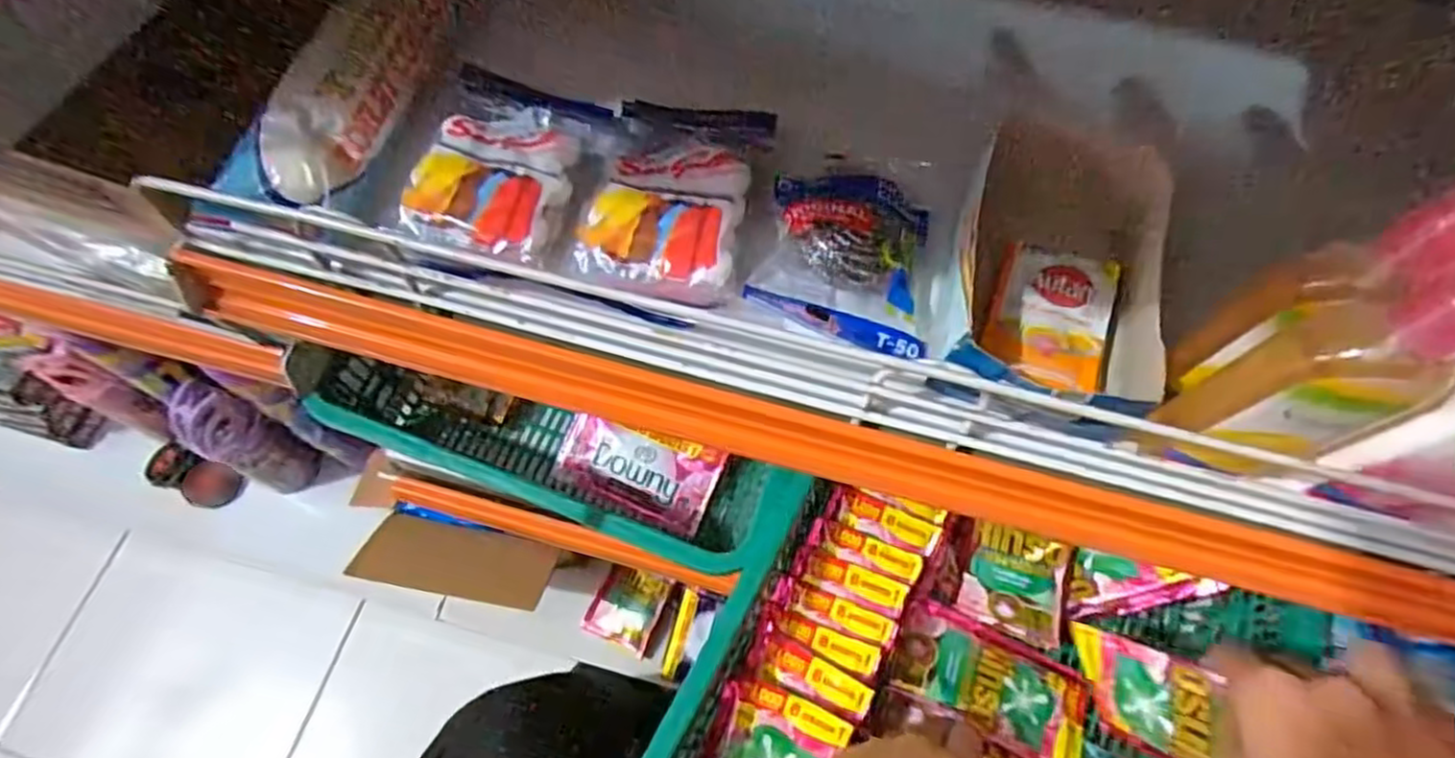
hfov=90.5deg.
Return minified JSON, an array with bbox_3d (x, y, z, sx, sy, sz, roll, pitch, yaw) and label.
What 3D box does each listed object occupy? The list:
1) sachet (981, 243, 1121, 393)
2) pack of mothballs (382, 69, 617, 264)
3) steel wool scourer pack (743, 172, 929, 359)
[{"bbox_3d":[0.136,-0.026,0.303,0.046,0.009,0.066,19,64,11],"label":"sachet"},{"bbox_3d":[-0.095,-0.094,0.314,0.070,0.017,0.098,15,66,4],"label":"pack of mothballs"},{"bbox_3d":[0.050,-0.051,0.303,0.071,0.027,0.075,10,66,1],"label":"steel wool scourer pack"}]

